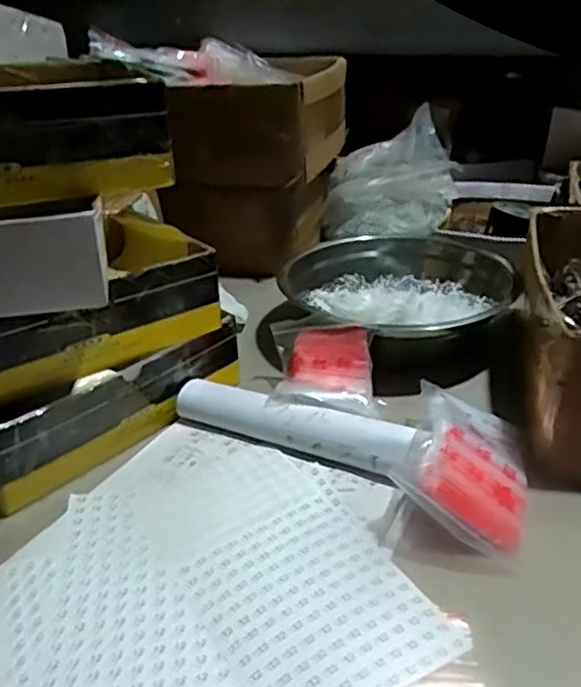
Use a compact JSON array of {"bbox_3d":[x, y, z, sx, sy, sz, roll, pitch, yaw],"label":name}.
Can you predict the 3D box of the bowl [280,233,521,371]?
[{"bbox_3d":[0.109,-0.054,0.729,0.205,0.077,0.205,-2,30,1],"label":"bowl"}]

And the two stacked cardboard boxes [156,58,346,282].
[{"bbox_3d":[-0.040,-0.240,0.910,0.184,0.223,0.204,6,31,14],"label":"two stacked cardboard boxes"}]

